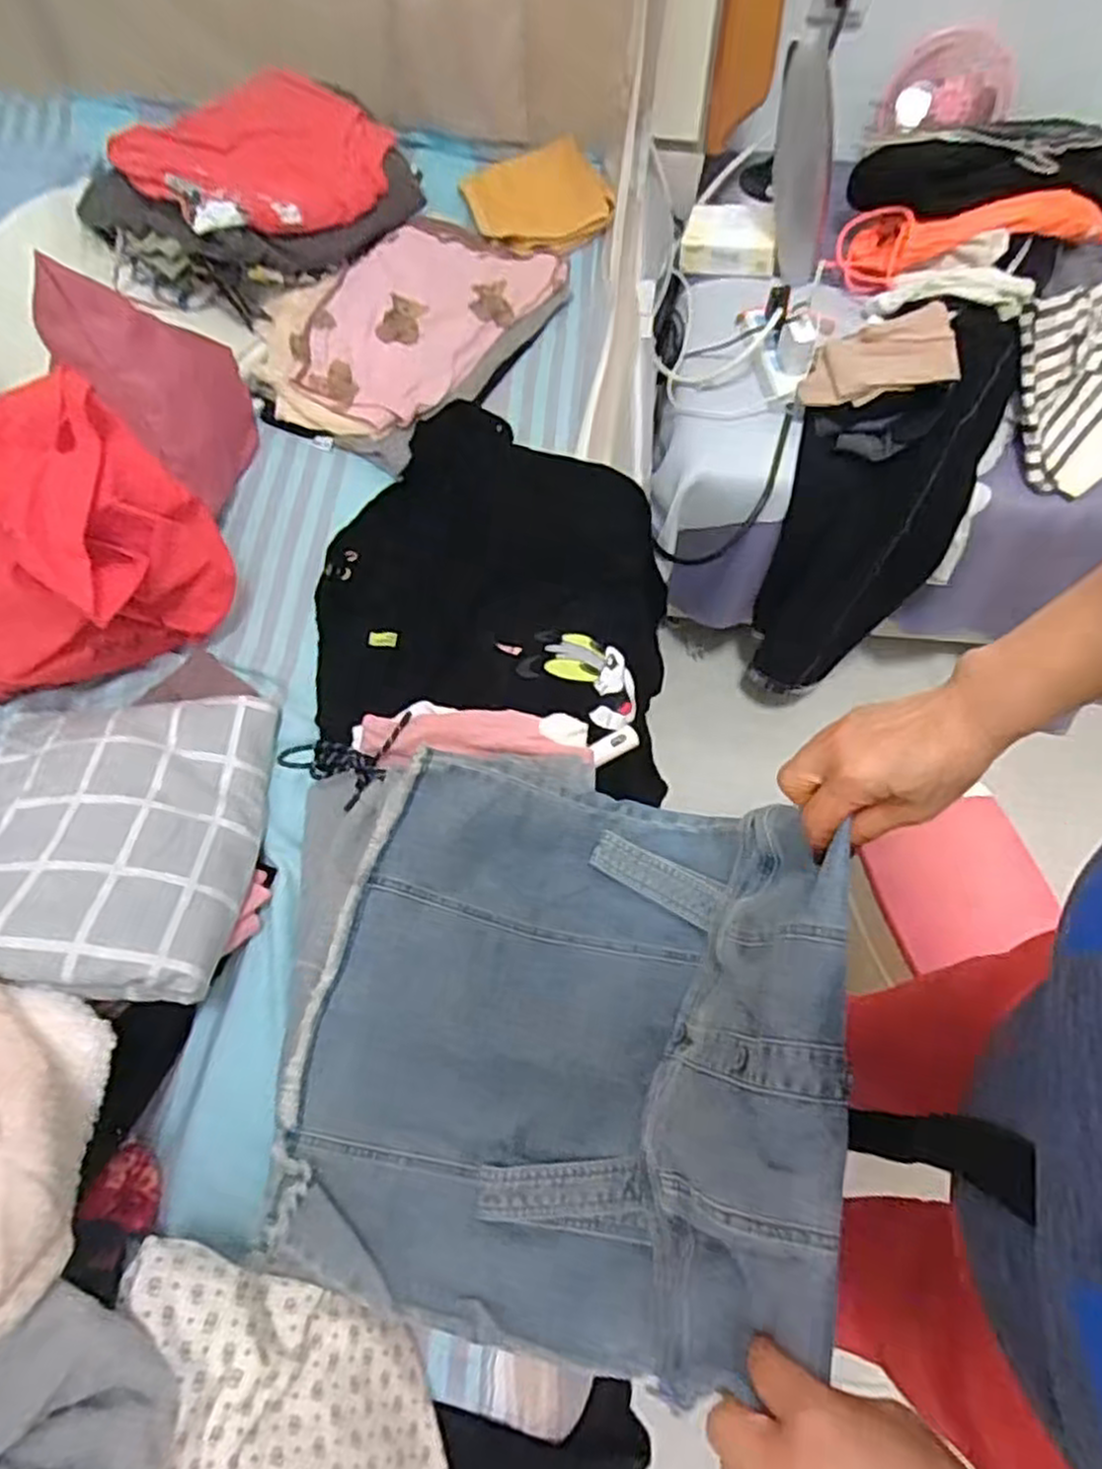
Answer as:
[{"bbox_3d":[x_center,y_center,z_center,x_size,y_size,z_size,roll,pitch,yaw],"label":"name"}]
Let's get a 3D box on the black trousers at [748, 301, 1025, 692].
[{"bbox_3d":[0.440,-0.299,1.118,0.233,0.576,0.164,26,43,10],"label":"black trousers"}]

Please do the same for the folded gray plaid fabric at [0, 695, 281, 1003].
[{"bbox_3d":[-0.408,0.084,0.679,0.298,0.079,0.298,7,46,-13],"label":"folded gray plaid fabric"}]

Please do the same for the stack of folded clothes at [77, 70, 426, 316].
[{"bbox_3d":[-0.395,-0.706,0.995,0.414,0.109,0.275,-38,72,-17],"label":"stack of folded clothes"}]

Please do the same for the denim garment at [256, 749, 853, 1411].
[{"bbox_3d":[-0.005,0.204,0.539,0.342,0.215,0.396,15,66,5],"label":"denim garment"}]

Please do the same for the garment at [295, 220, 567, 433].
[{"bbox_3d":[-0.177,-0.556,0.995,0.222,0.032,0.363,32,68,12],"label":"garment"}]

